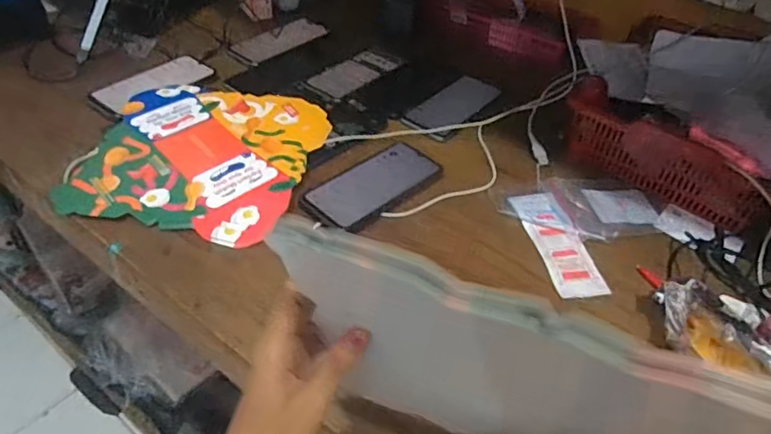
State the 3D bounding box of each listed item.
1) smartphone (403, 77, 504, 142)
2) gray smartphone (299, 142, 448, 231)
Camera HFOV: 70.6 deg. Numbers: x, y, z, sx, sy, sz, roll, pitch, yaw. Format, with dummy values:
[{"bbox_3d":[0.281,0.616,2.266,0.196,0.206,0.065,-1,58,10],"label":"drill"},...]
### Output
[{"bbox_3d":[0.096,-0.162,0.777,0.075,0.012,0.155,32,49,25],"label":"smartphone"},{"bbox_3d":[-0.012,-0.037,0.645,0.075,0.012,0.172,36,51,28],"label":"gray smartphone"}]

